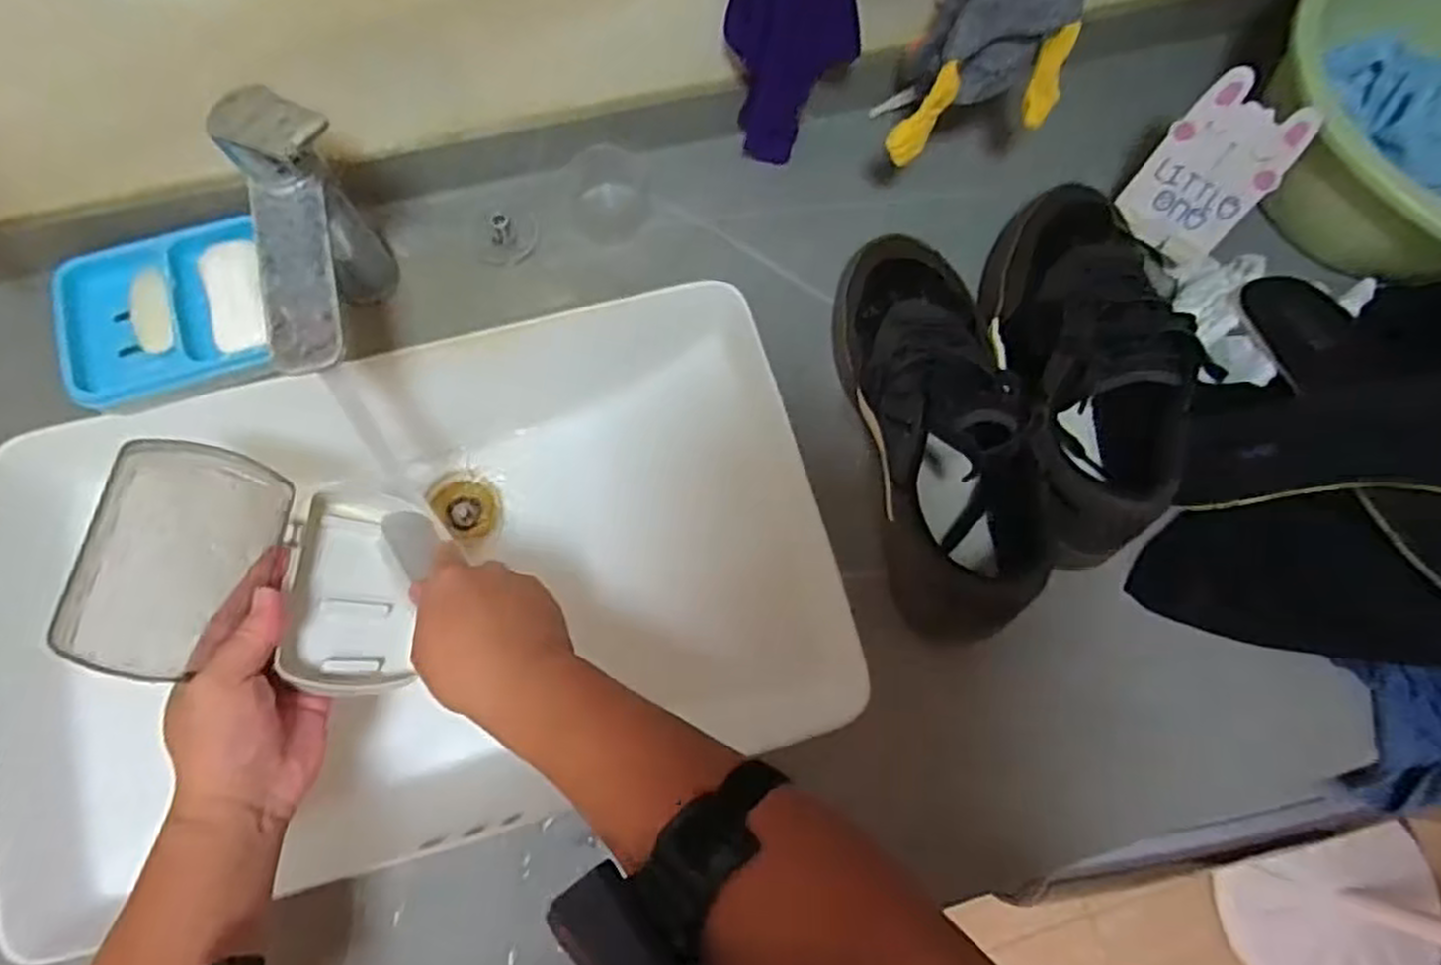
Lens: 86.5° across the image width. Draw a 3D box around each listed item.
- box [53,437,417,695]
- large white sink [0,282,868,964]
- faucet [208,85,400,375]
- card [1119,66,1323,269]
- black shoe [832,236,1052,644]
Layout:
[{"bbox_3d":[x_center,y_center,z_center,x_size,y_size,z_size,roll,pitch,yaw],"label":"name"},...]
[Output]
[{"bbox_3d":[-0.283,0.057,0.482,0.032,0.180,0.134,-17,64,39],"label":"box"},{"bbox_3d":[-0.209,0.072,0.603,0.560,0.157,0.390,-17,75,-7],"label":"large white sink"},{"bbox_3d":[-0.249,-0.125,0.485,0.063,0.159,0.161,-12,74,-6],"label":"faucet"},{"bbox_3d":[0.358,-0.226,0.561,0.079,0.121,0.009,40,48,10],"label":"card"},{"bbox_3d":[0.150,-0.043,0.511,0.114,0.136,0.288,-3,73,-3],"label":"black shoe"}]

